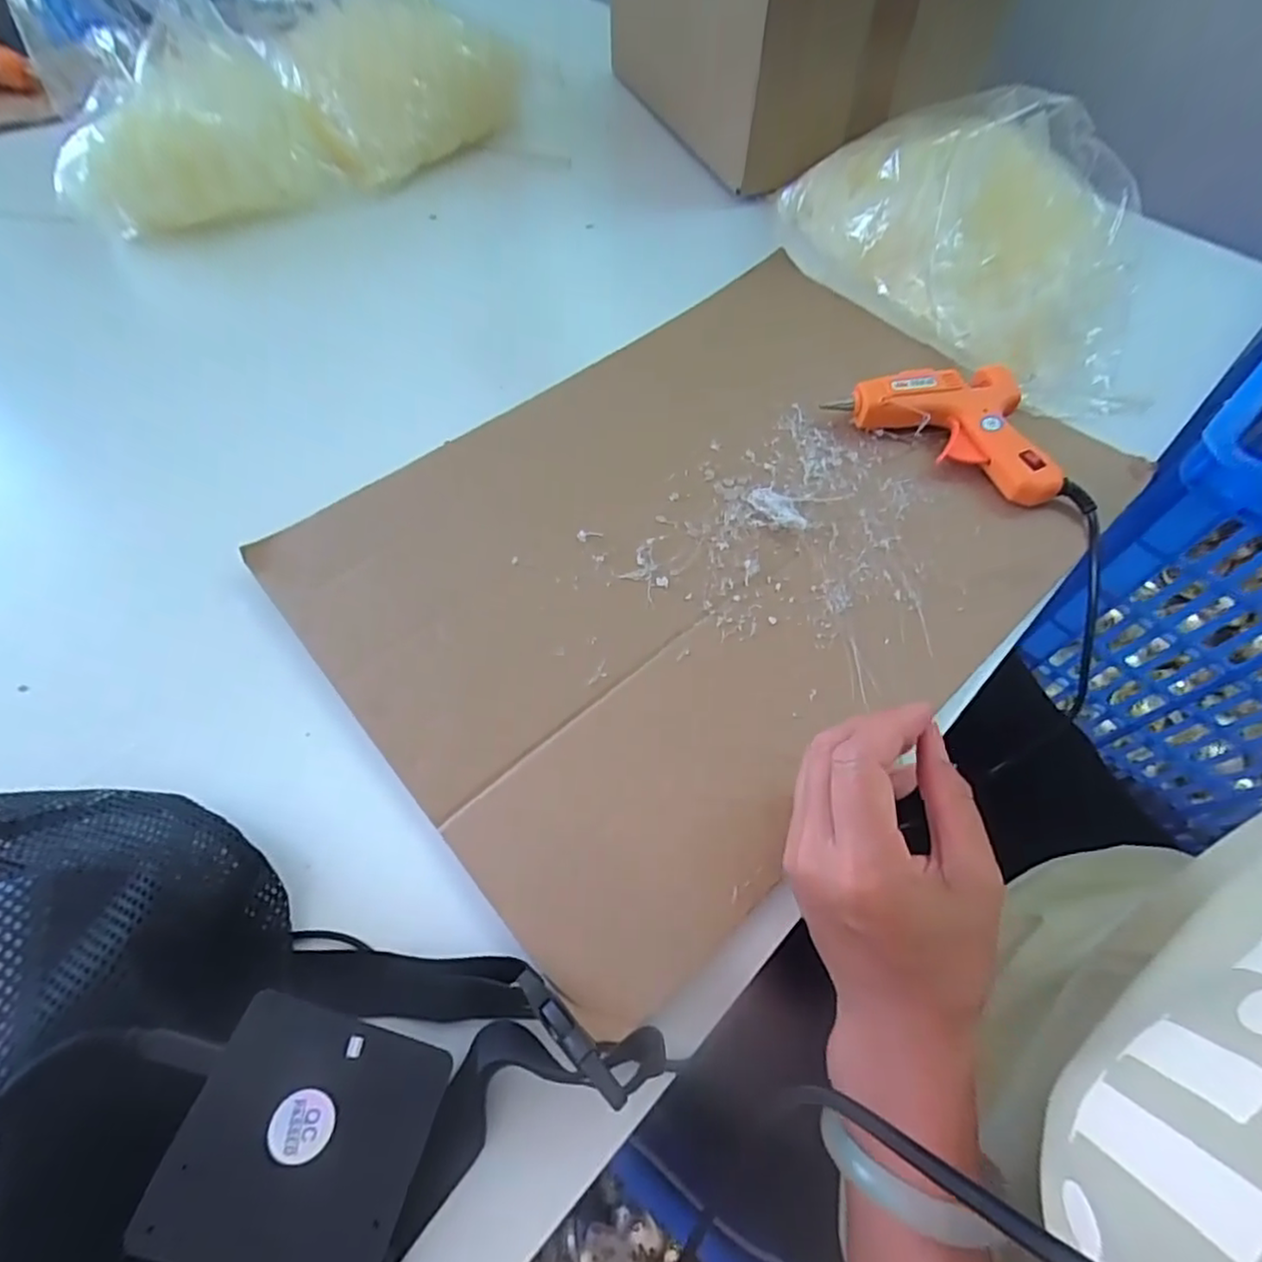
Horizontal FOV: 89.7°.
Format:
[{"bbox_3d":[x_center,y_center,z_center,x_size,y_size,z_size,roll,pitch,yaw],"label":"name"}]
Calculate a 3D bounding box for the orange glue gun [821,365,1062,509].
[{"bbox_3d":[0.235,-0.153,0.447,0.150,0.024,0.092,36,66,18],"label":"orange glue gun"}]

